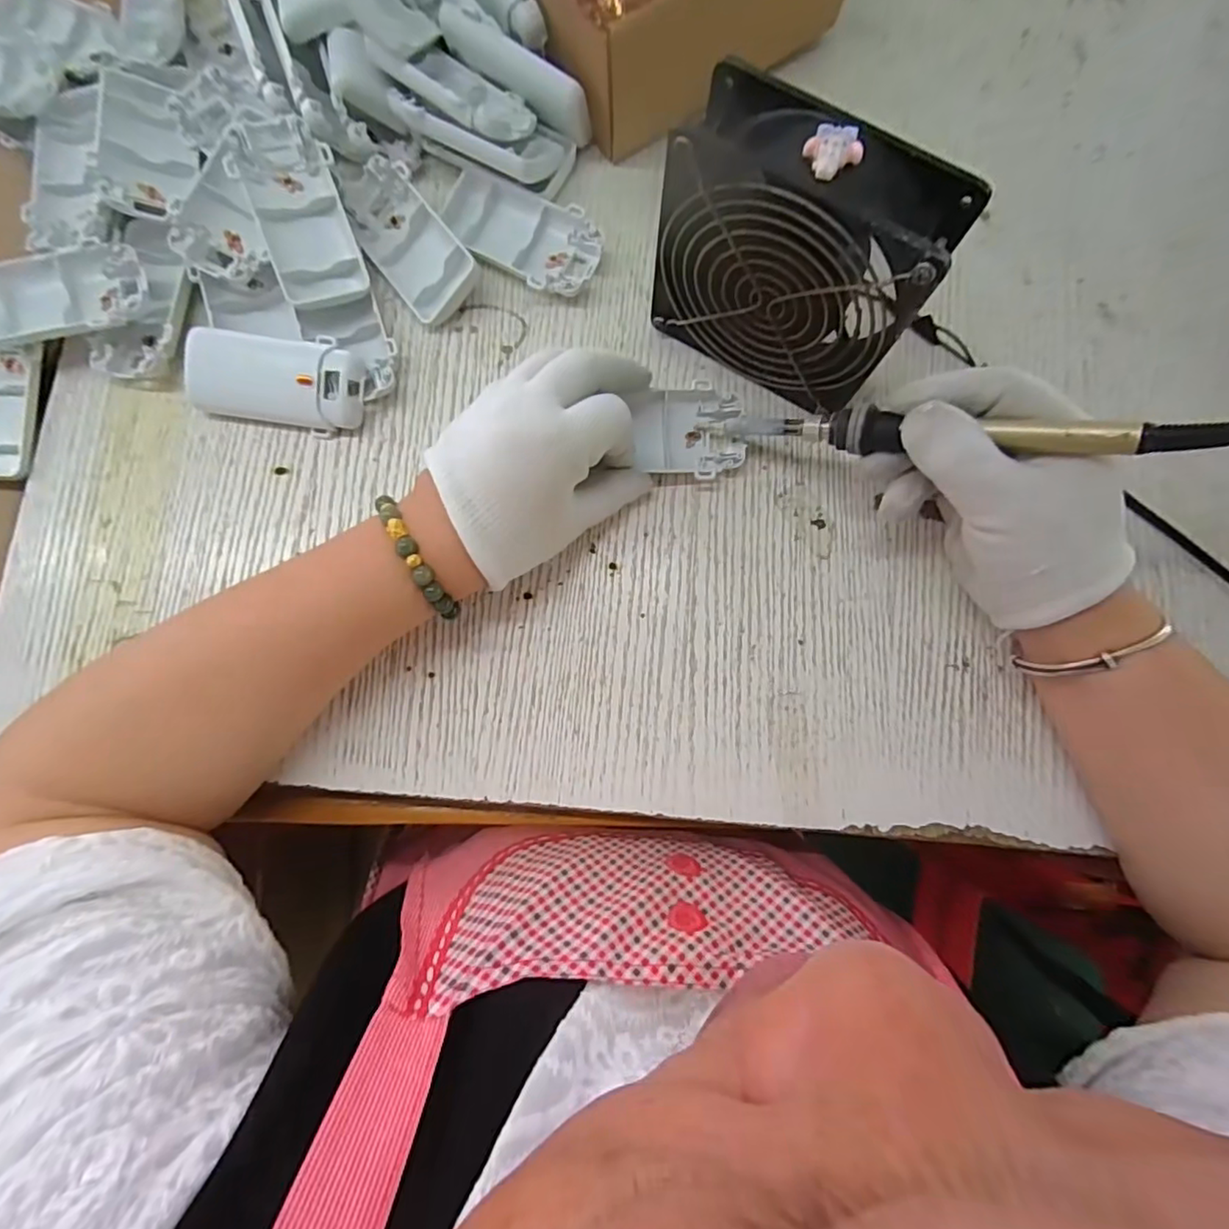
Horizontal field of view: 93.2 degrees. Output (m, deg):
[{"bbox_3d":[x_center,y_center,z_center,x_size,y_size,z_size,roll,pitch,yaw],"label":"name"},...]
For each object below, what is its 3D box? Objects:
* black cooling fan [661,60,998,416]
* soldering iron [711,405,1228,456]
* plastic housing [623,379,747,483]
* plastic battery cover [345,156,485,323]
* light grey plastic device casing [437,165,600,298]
[{"bbox_3d":[0.080,-0.161,0.271,0.116,0.122,0.044,31,82,4],"label":"black cooling fan"},{"bbox_3d":[0.156,-0.080,0.263,0.233,0.026,0.018,10,83,29],"label":"soldering iron"},{"bbox_3d":[0.041,-0.098,0.316,0.057,0.019,0.048,-7,83,0],"label":"plastic housing"},{"bbox_3d":[-0.120,-0.216,0.330,0.048,0.020,0.103,-34,78,13],"label":"plastic battery cover"},{"bbox_3d":[-0.054,-0.218,0.337,0.093,0.016,0.048,24,81,3],"label":"light grey plastic device casing"}]

